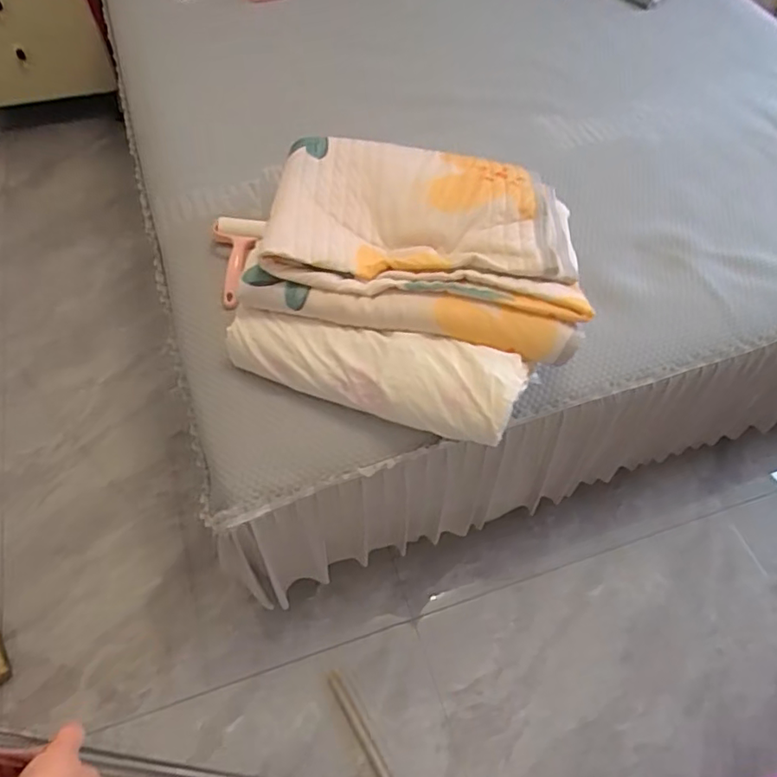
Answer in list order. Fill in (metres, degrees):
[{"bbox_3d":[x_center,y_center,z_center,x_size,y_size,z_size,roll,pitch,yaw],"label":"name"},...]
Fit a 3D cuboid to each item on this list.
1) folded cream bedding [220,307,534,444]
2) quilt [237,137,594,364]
[{"bbox_3d":[-0.028,-0.033,0.816,0.425,0.090,0.105,16,57,7],"label":"folded cream bedding"},{"bbox_3d":[0.060,-0.242,0.872,0.476,0.083,0.364,12,57,4],"label":"quilt"}]

